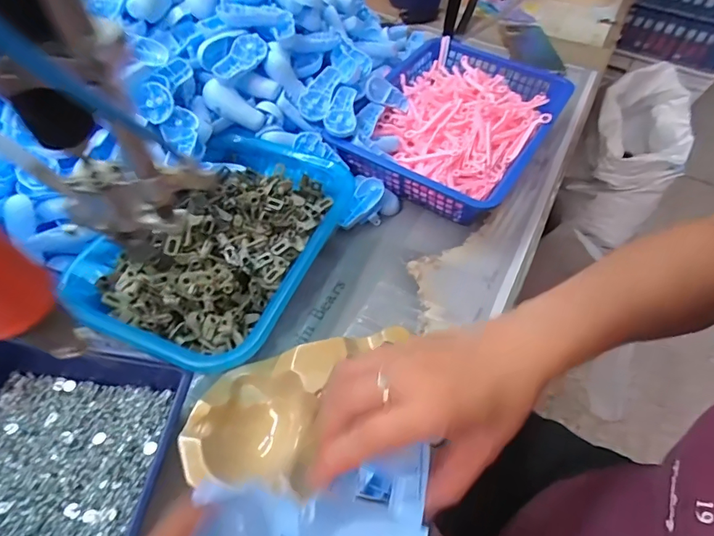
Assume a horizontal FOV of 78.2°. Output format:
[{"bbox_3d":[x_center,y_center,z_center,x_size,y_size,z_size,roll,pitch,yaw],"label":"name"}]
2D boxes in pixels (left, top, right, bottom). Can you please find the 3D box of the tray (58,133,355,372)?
[{"bbox_3d":[-0.127,-0.030,0.427,0.183,0.066,0.267,21,55,11],"label":"tray"}]

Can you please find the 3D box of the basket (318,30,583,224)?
[{"bbox_3d":[0.121,-0.182,0.555,0.214,0.068,0.295,29,56,16],"label":"basket"}]

